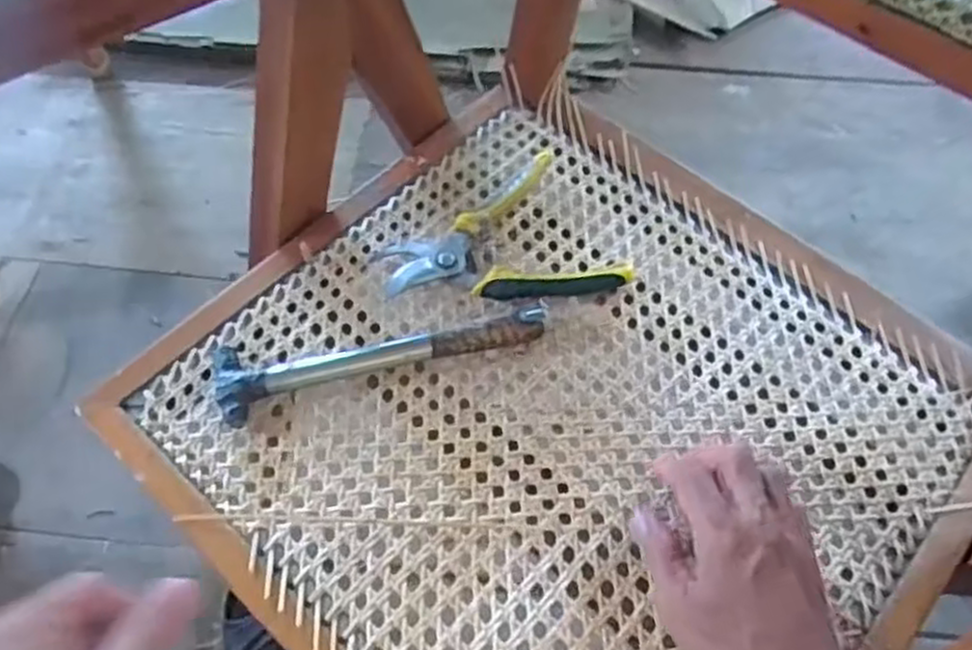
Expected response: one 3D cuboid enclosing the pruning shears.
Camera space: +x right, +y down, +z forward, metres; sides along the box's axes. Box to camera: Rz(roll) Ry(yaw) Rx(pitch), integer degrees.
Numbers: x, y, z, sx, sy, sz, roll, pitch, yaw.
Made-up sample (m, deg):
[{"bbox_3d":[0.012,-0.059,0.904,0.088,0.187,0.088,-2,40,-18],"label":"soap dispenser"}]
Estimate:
[{"bbox_3d":[0.012,-0.054,0.596,0.174,0.020,0.135,-28,61,-18],"label":"pruning shears"}]

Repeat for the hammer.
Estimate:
[{"bbox_3d":[-0.073,0.018,0.546,0.232,0.023,0.056,-11,57,-8],"label":"hammer"}]

